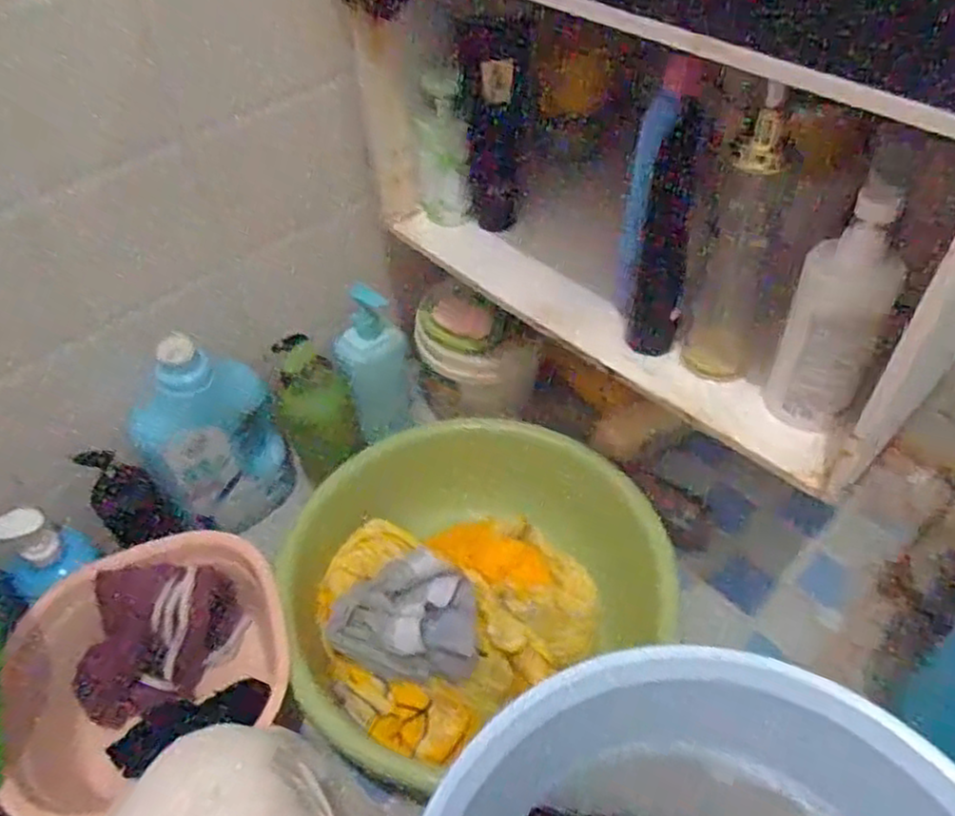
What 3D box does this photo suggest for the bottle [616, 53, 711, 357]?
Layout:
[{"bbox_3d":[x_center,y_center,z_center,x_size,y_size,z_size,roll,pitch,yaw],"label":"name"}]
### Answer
[{"bbox_3d":[0.155,-0.158,0.620,0.051,0.237,0.061,1,46,5],"label":"bottle"}]

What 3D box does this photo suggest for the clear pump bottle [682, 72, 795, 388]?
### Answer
[{"bbox_3d":[0.210,-0.119,0.584,0.054,0.216,0.042,12,48,15],"label":"clear pump bottle"}]

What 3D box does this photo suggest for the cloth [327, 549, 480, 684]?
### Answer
[{"bbox_3d":[-0.076,0.216,0.736,0.148,0.066,0.118,-3,46,2],"label":"cloth"}]

